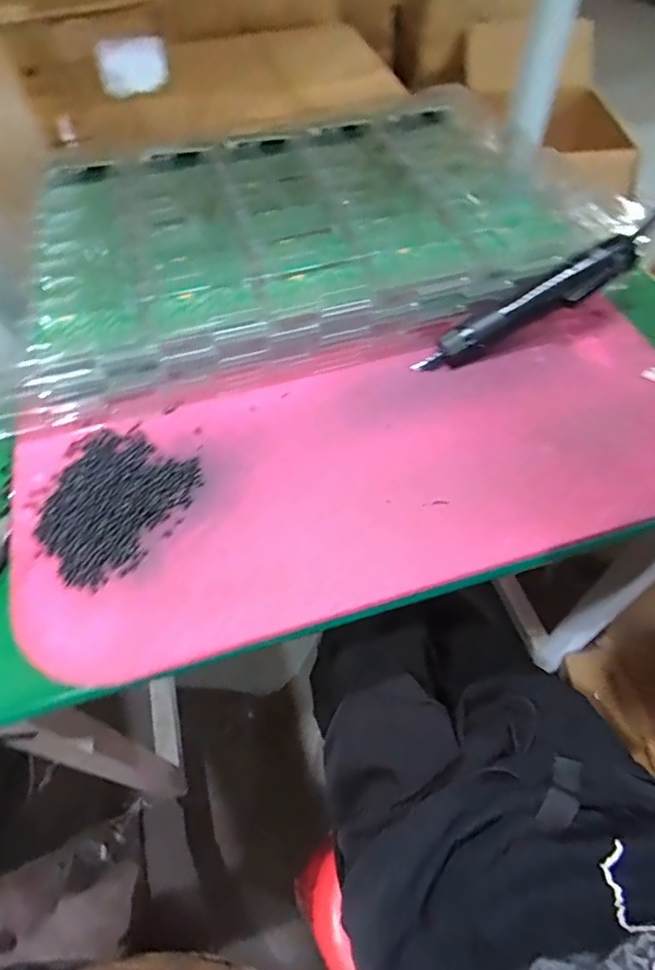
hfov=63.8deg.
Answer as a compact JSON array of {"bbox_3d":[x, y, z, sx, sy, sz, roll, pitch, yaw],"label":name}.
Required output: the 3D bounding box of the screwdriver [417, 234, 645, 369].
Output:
[{"bbox_3d":[0.190,-0.171,0.520,0.217,0.036,0.029,-28,62,11],"label":"screwdriver"}]

